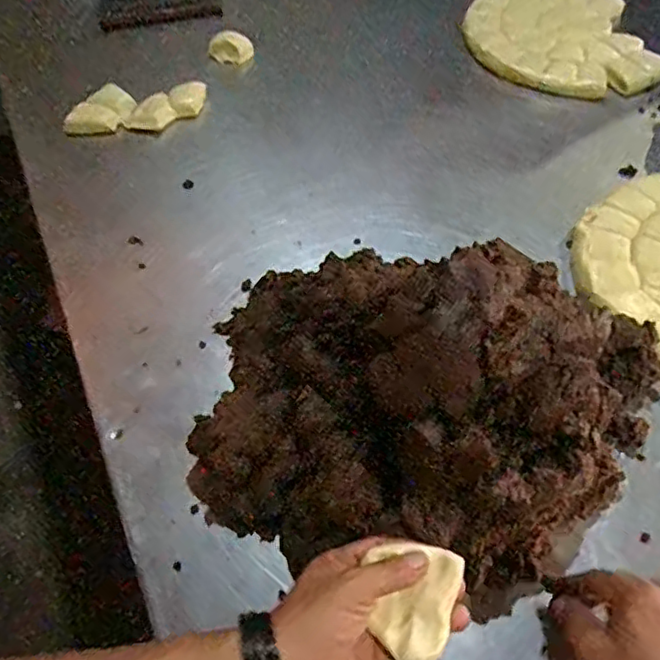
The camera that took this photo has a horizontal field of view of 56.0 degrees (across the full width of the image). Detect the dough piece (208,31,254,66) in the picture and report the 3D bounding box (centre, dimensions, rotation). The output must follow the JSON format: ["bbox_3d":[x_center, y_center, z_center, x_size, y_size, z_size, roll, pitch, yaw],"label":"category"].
[{"bbox_3d":[-0.148,-0.429,0.948,0.062,0.028,0.044,15,56,11],"label":"dough piece"}]

